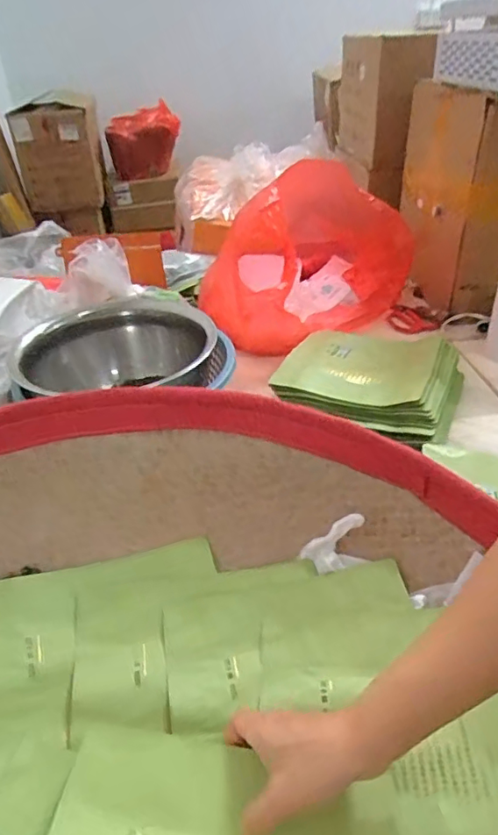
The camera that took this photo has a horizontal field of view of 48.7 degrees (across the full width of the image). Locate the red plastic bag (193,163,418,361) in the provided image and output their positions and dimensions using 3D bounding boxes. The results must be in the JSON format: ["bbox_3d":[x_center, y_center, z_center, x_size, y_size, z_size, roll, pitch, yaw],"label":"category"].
[{"bbox_3d":[0.114,-0.343,1.072,0.400,0.236,0.280,-23,39,-25],"label":"red plastic bag"}]

